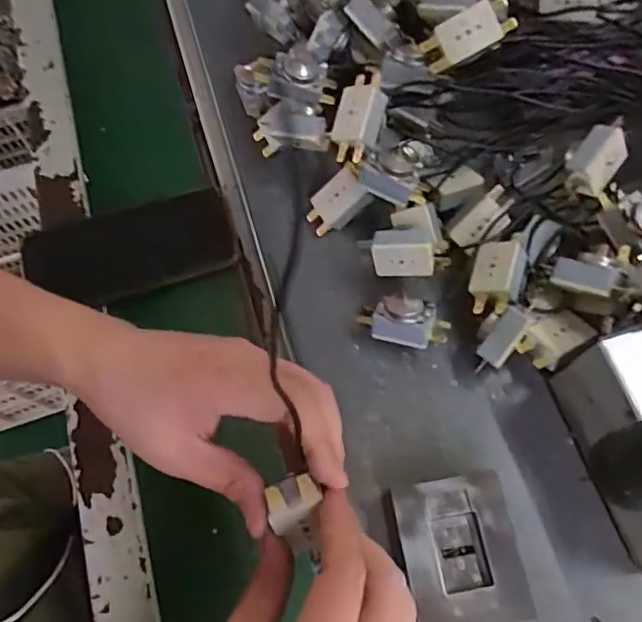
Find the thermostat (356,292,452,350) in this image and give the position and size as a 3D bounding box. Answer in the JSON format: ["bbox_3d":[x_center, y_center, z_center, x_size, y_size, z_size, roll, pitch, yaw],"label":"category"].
[{"bbox_3d":[0.055,0.006,0.373,0.058,0.027,0.030,17,69,8],"label":"thermostat"}]

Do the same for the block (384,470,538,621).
[{"bbox_3d":[0.078,0.140,0.327,0.065,0.028,0.079,-10,68,-3],"label":"block"}]

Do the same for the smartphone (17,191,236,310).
[{"bbox_3d":[-0.150,-0.051,0.449,0.160,0.013,0.070,-14,68,-4],"label":"smartphone"}]

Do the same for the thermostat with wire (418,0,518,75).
[{"bbox_3d":[0.099,-0.188,0.383,0.061,0.032,0.018,-22,37,15],"label":"thermostat with wire"}]

